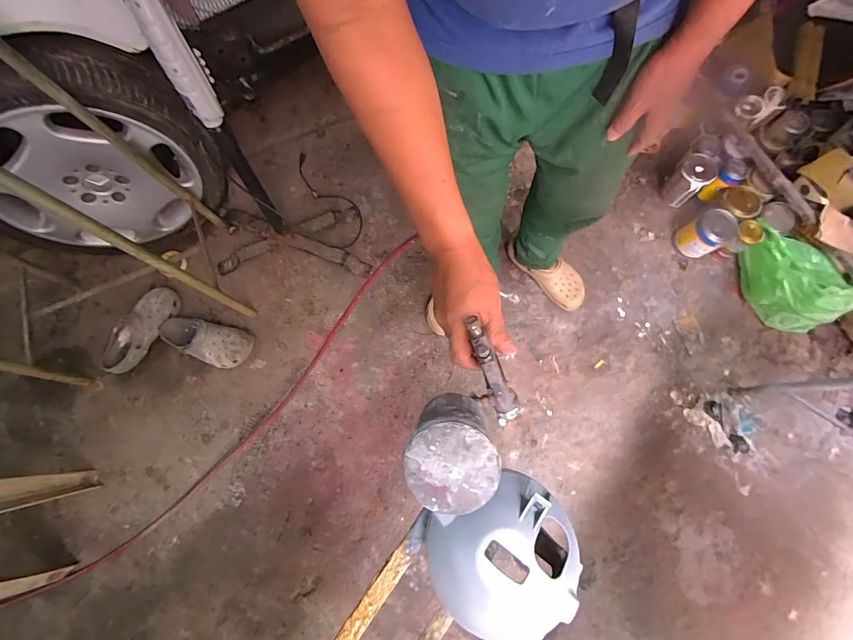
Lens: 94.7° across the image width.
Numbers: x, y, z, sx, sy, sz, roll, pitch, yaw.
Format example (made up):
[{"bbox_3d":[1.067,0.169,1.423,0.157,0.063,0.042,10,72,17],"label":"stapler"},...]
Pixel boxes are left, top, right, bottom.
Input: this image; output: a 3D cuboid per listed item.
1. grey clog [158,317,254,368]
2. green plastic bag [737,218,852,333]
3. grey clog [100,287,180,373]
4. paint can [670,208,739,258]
[{"bbox_3d":[-0.666,0.063,1.173,0.289,0.095,0.121,13,74,7],"label":"grey clog"},{"bbox_3d":[1.036,-0.124,1.125,0.149,0.195,0.311,-34,77,-7],"label":"green plastic bag"},{"bbox_3d":[-0.881,0.026,1.205,0.129,0.079,0.294,35,78,12],"label":"grey clog"},{"bbox_3d":[0.835,-0.262,1.192,0.108,0.143,0.112,0,75,1],"label":"paint can"}]

